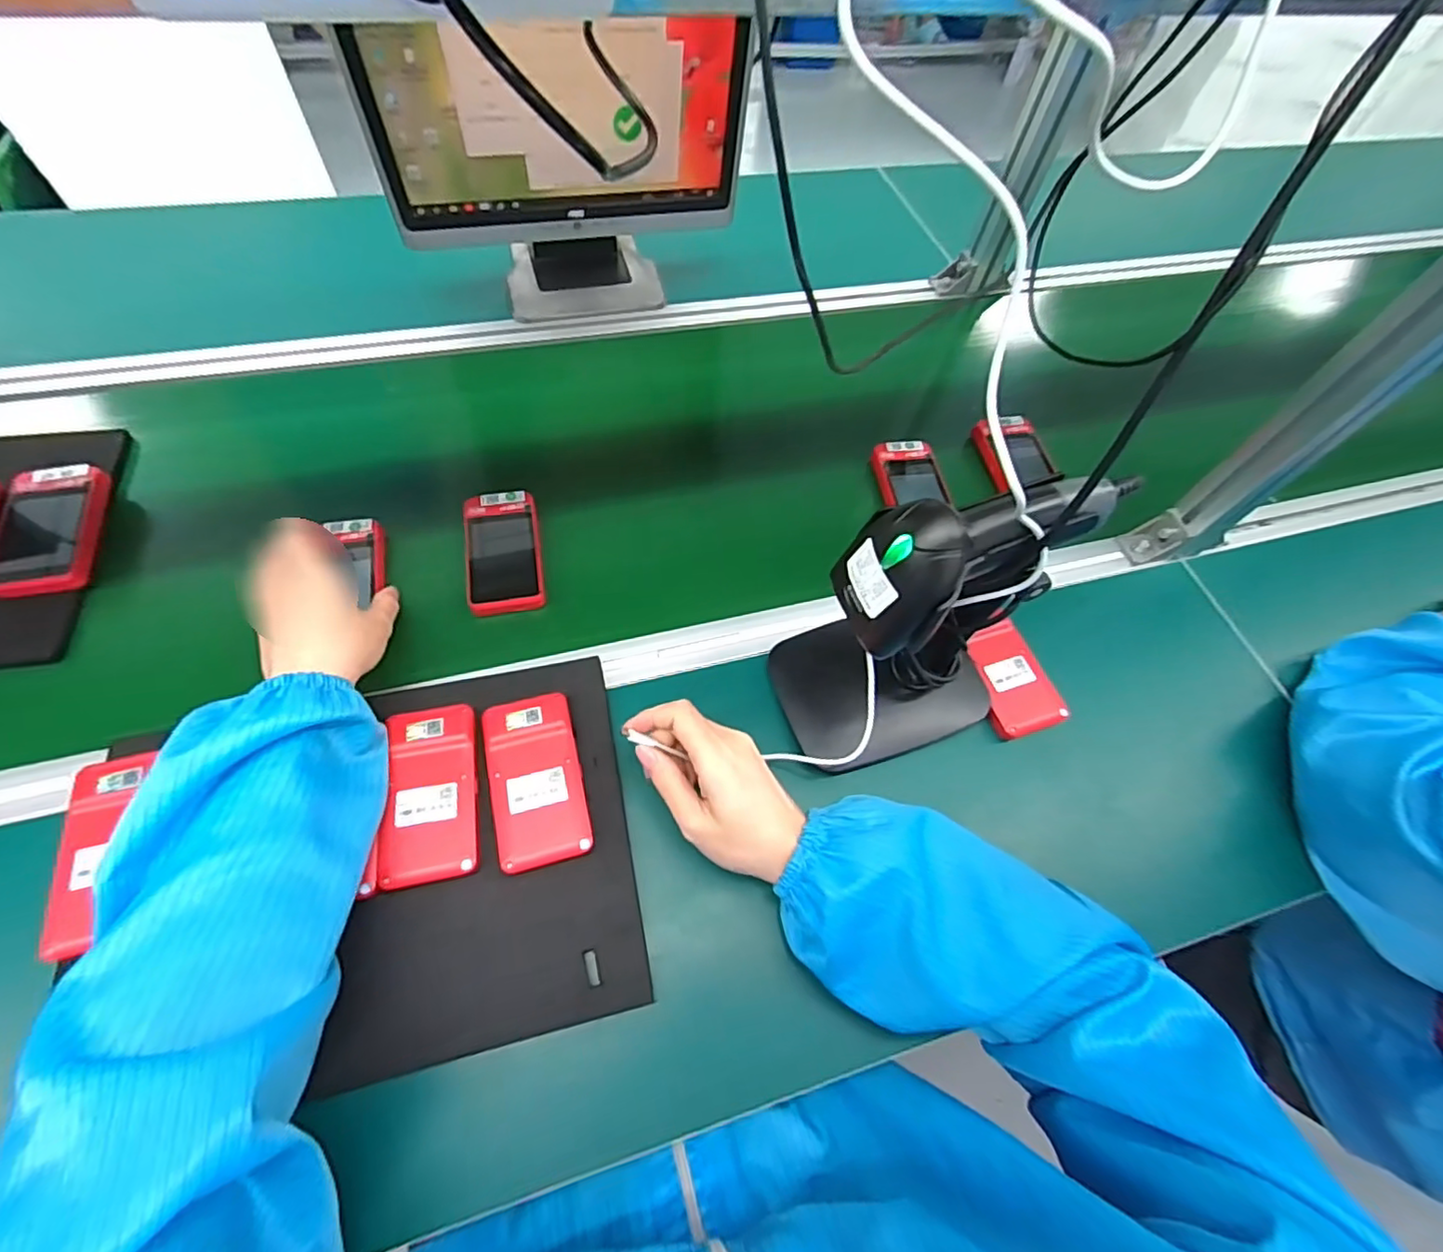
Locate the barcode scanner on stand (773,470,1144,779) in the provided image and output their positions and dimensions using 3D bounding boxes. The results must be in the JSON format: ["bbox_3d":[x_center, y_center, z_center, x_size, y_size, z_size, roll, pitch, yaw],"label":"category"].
[{"bbox_3d":[0.135,-0.001,0.418,0.156,0.241,0.106,-15,65,-11],"label":"barcode scanner on stand"}]

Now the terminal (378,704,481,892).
[{"bbox_3d":[-0.202,0.114,0.427,0.059,0.011,0.119,-9,64,-8],"label":"terminal"}]

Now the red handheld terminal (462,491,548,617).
[{"bbox_3d":[-0.195,-0.067,0.555,0.065,0.016,0.122,-10,64,-8],"label":"red handheld terminal"}]

